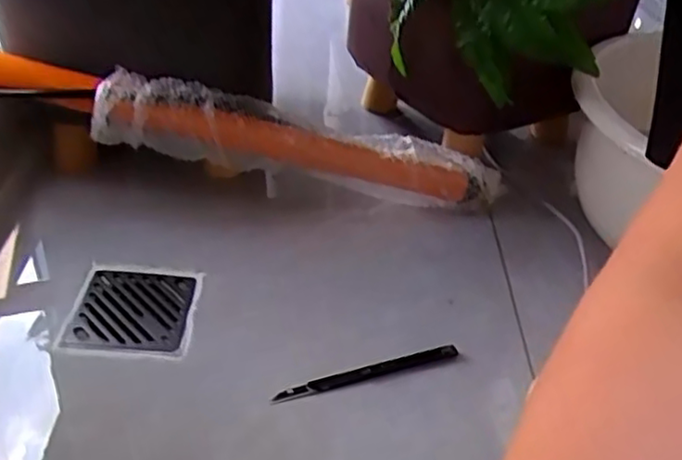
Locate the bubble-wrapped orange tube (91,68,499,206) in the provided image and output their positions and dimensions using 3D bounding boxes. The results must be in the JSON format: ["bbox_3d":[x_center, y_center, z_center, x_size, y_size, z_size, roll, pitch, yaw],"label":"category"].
[{"bbox_3d":[-0.034,-0.086,0.693,0.406,0.076,0.053,10,35,-18],"label":"bubble-wrapped orange tube"}]

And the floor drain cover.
[{"bbox_3d":[-0.182,0.069,0.597,0.097,0.008,0.094,4,37,-4],"label":"floor drain cover"}]

